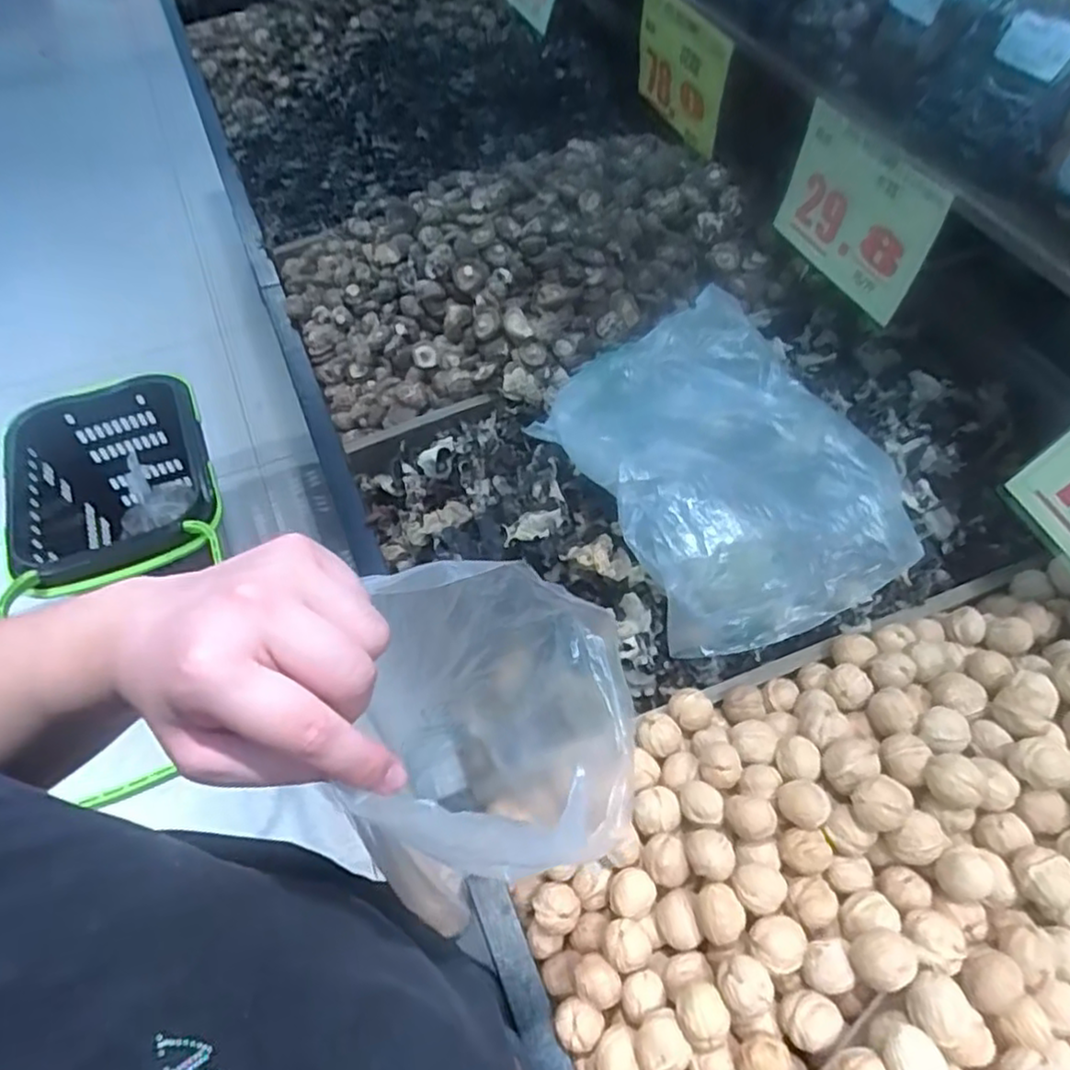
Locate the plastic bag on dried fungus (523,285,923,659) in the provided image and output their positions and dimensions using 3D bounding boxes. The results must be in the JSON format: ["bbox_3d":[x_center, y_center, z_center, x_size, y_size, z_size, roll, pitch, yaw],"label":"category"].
[{"bbox_3d":[0.168,-0.070,0.610,0.254,0.068,0.316,-25,60,-17],"label":"plastic bag on dried fungus"}]

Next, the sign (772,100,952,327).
[{"bbox_3d":[0.352,-0.357,0.772,0.011,0.159,0.226,-18,57,-11],"label":"sign"}]

